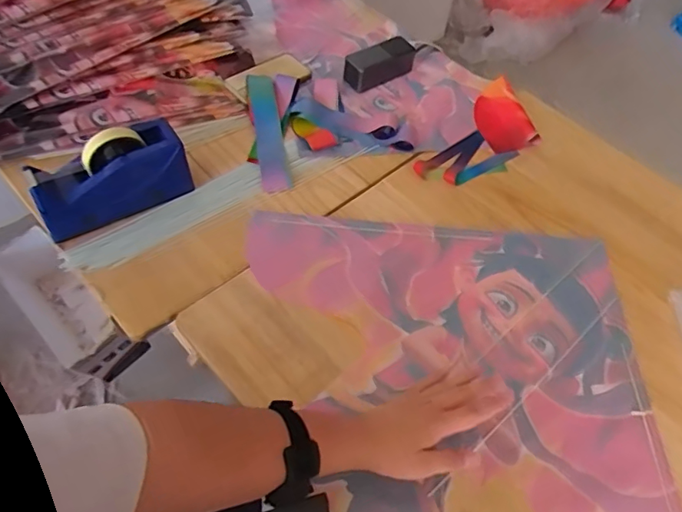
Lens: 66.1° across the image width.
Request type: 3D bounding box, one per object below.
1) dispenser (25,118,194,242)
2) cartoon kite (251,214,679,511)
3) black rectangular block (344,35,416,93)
[{"bbox_3d":[-0.319,-0.111,0.725,0.204,0.114,0.061,-29,63,-23],"label":"dispenser"},{"bbox_3d":[0.128,0.168,0.635,0.497,0.014,0.497,5,55,-2],"label":"cartoon kite"},{"bbox_3d":[0.075,-0.362,0.987,0.135,0.054,0.060,-31,64,-24],"label":"black rectangular block"}]

